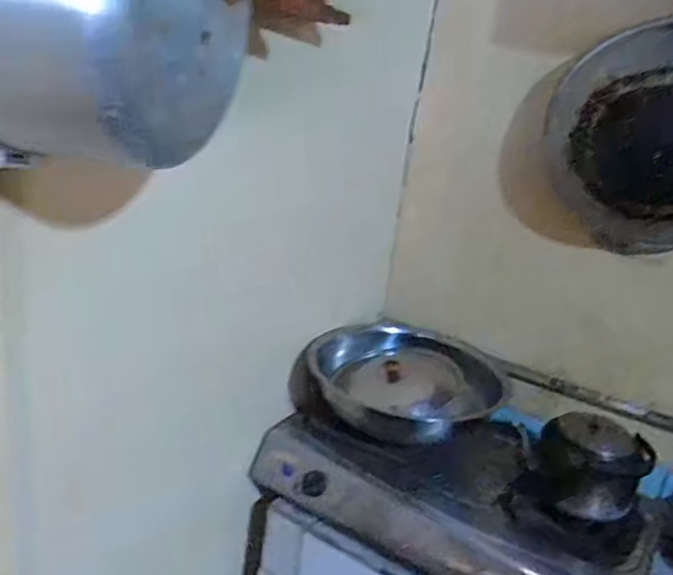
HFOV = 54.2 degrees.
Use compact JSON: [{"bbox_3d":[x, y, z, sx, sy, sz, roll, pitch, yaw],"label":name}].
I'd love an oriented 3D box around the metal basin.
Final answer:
[{"bbox_3d":[0.142,0.168,1.307,0.305,0.106,0.298,24,26,38],"label":"metal basin"}]

